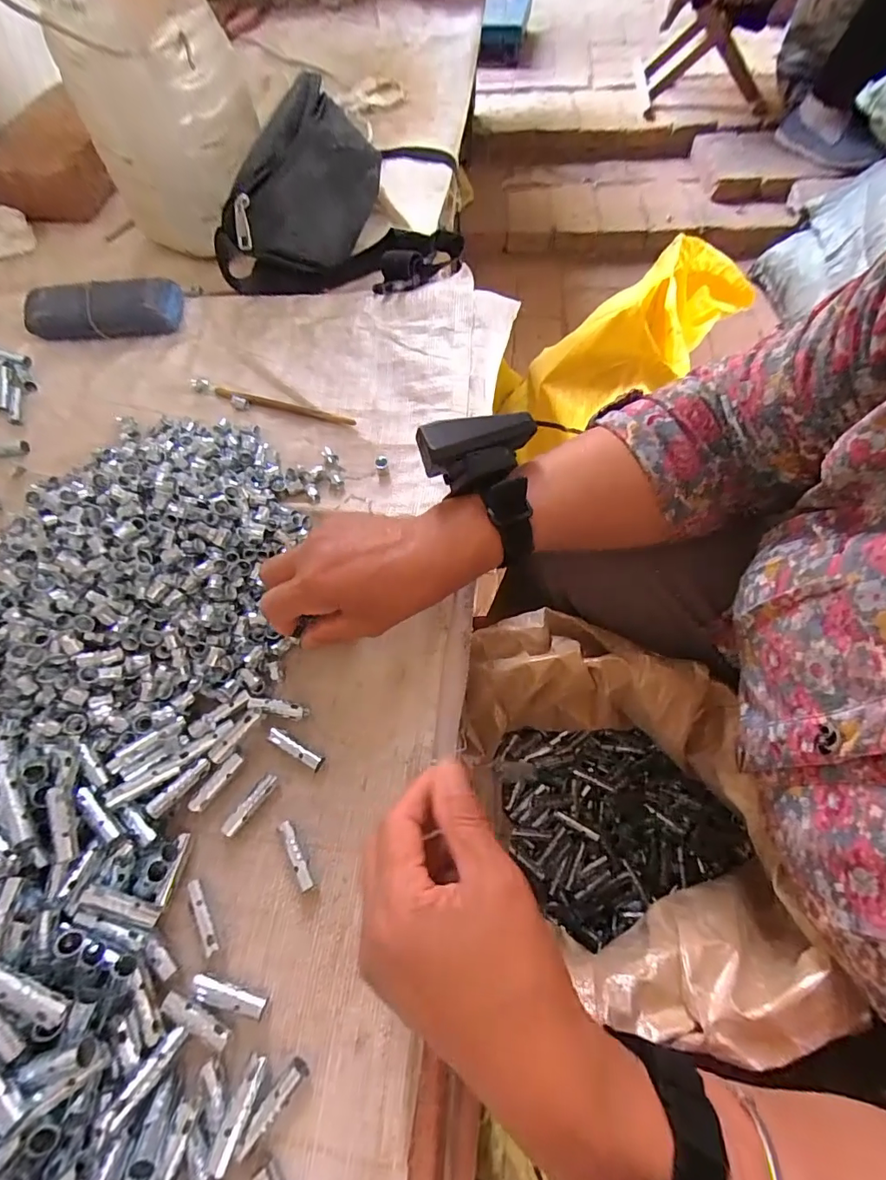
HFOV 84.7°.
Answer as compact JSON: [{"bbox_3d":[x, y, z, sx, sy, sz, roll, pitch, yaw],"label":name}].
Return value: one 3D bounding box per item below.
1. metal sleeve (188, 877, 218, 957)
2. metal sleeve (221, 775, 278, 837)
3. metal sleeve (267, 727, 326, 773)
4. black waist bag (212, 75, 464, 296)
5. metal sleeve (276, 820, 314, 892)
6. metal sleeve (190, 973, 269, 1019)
[{"bbox_3d":[-0.129,0.175,0.261,0.013,0.006,0.037,-18,65,-9],"label":"metal sleeve"},{"bbox_3d":[-0.115,0.128,0.291,0.008,0.004,0.039,32,68,15],"label":"metal sleeve"},{"bbox_3d":[-0.093,0.100,0.305,0.039,0.006,0.009,26,67,13],"label":"metal sleeve"},{"bbox_3d":[-0.089,-0.363,0.465,0.151,0.127,0.217,28,67,14],"label":"black waist bag"},{"bbox_3d":[-0.082,0.149,0.274,0.007,0.007,0.038,-31,67,-14],"label":"metal sleeve"},{"bbox_3d":[-0.109,0.207,0.248,0.039,0.005,0.010,14,65,7],"label":"metal sleeve"}]

